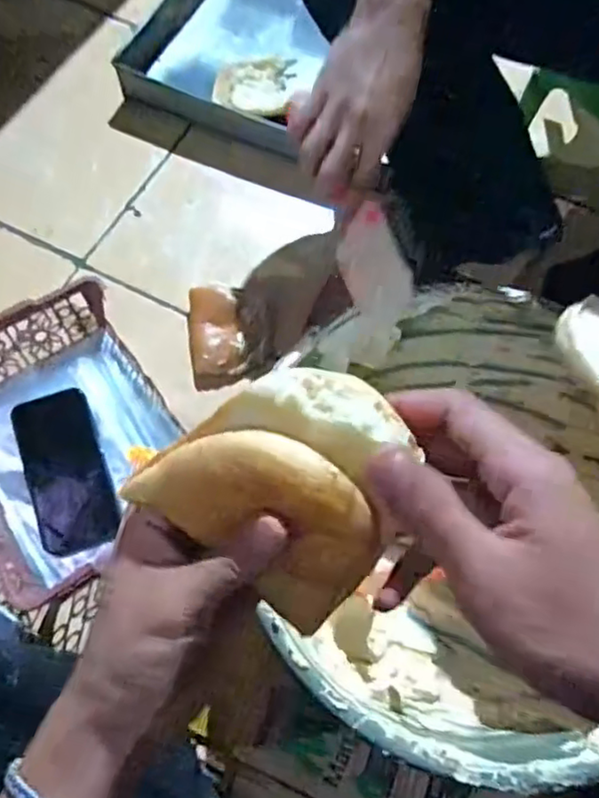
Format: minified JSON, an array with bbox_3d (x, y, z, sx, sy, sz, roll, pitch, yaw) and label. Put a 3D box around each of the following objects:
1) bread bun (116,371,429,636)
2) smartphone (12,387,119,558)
[{"bbox_3d":[-0.006,0.035,0.267,0.093,0.076,0.080,34,69,12],"label":"bread bun"},{"bbox_3d":[-0.256,0.081,0.690,0.078,0.005,0.174,-15,94,-36],"label":"smartphone"}]

